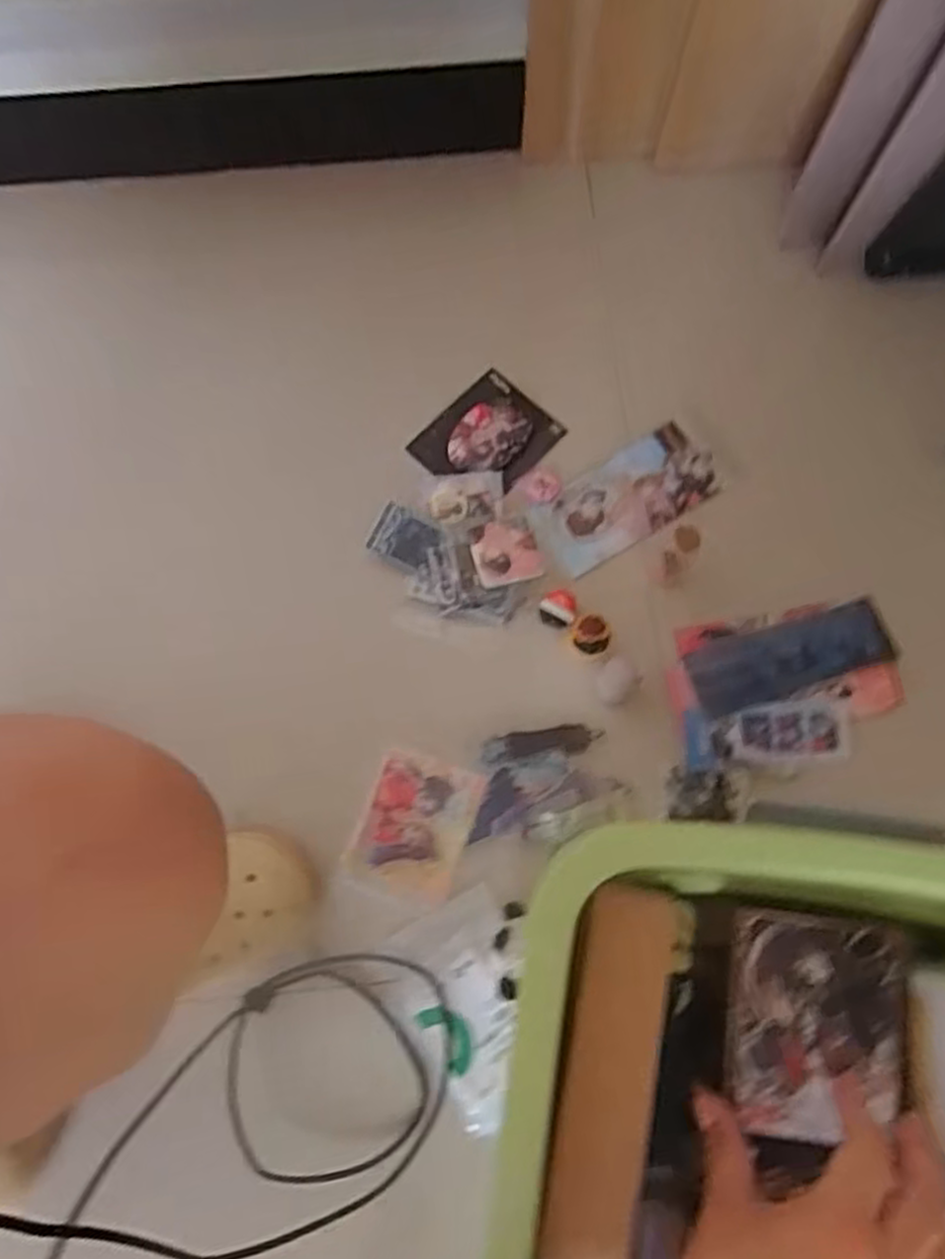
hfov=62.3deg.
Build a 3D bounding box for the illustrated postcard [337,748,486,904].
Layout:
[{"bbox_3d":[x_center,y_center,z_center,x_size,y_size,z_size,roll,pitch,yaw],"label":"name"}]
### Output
[{"bbox_3d":[-0.048,0.158,0.630,0.088,0.004,0.107,17,75,5],"label":"illustrated postcard"}]

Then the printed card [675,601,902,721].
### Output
[{"bbox_3d":[0.271,0.024,0.664,0.176,0.004,0.059,-17,75,-4],"label":"printed card"}]

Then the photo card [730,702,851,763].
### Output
[{"bbox_3d":[0.264,0.087,0.652,0.100,0.004,0.048,-1,77,-3],"label":"photo card"}]

